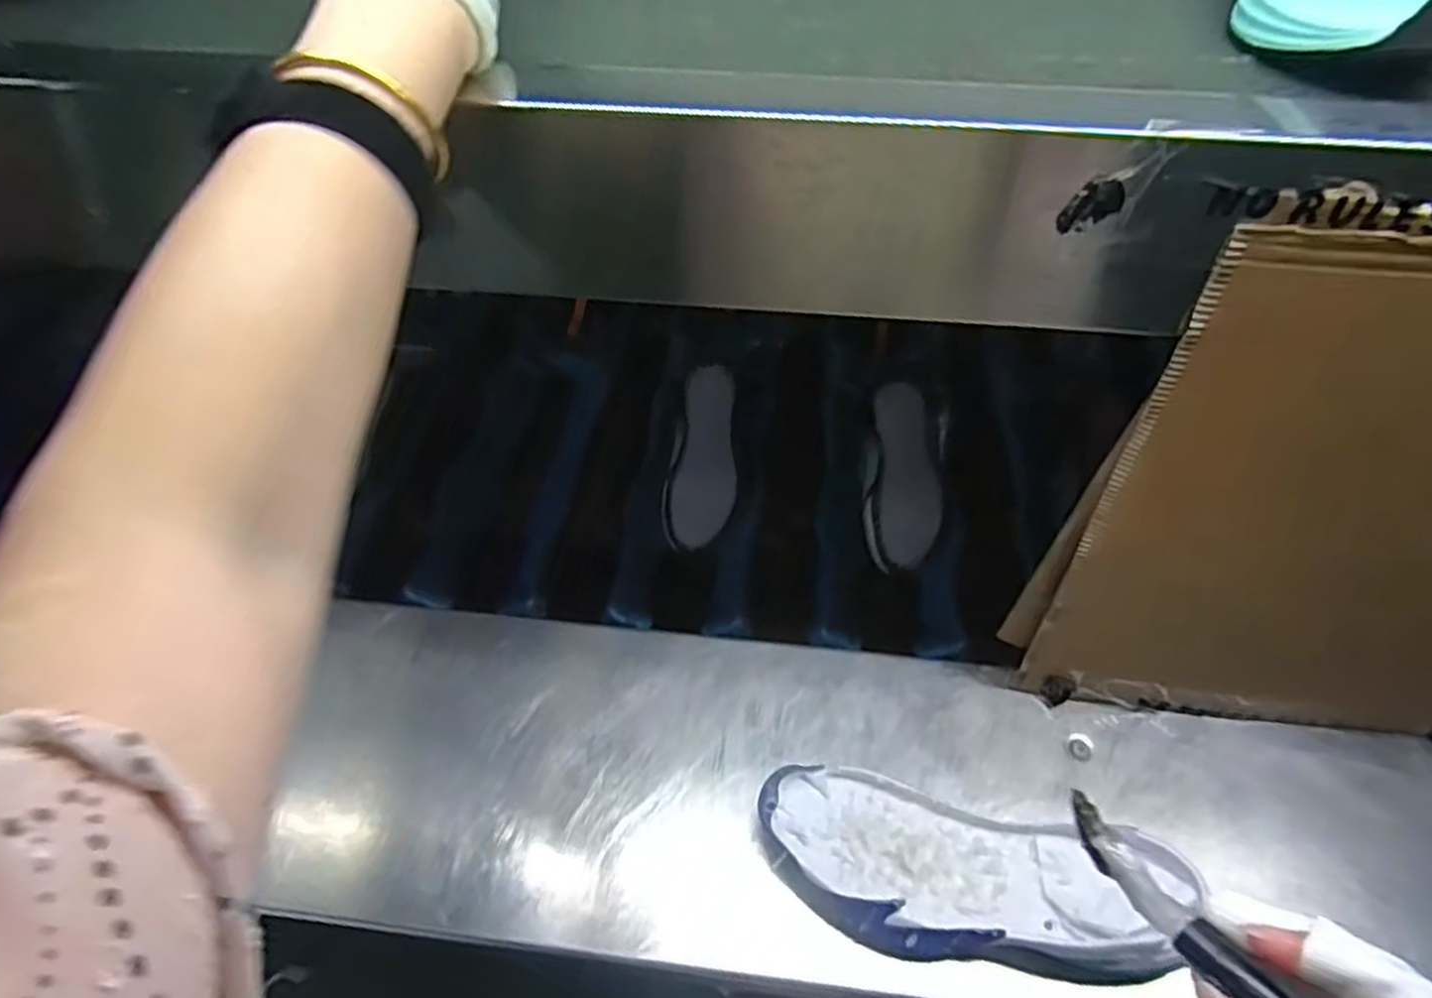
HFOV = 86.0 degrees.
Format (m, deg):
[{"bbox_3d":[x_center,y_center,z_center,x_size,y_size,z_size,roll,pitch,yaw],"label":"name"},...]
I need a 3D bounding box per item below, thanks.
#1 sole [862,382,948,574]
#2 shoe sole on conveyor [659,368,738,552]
[{"bbox_3d":[0.183,-0.022,0.748,0.072,0.023,0.180,5,78,1],"label":"sole"},{"bbox_3d":[-0.012,-0.041,0.778,0.069,0.026,0.187,6,76,2],"label":"shoe sole on conveyor"}]

